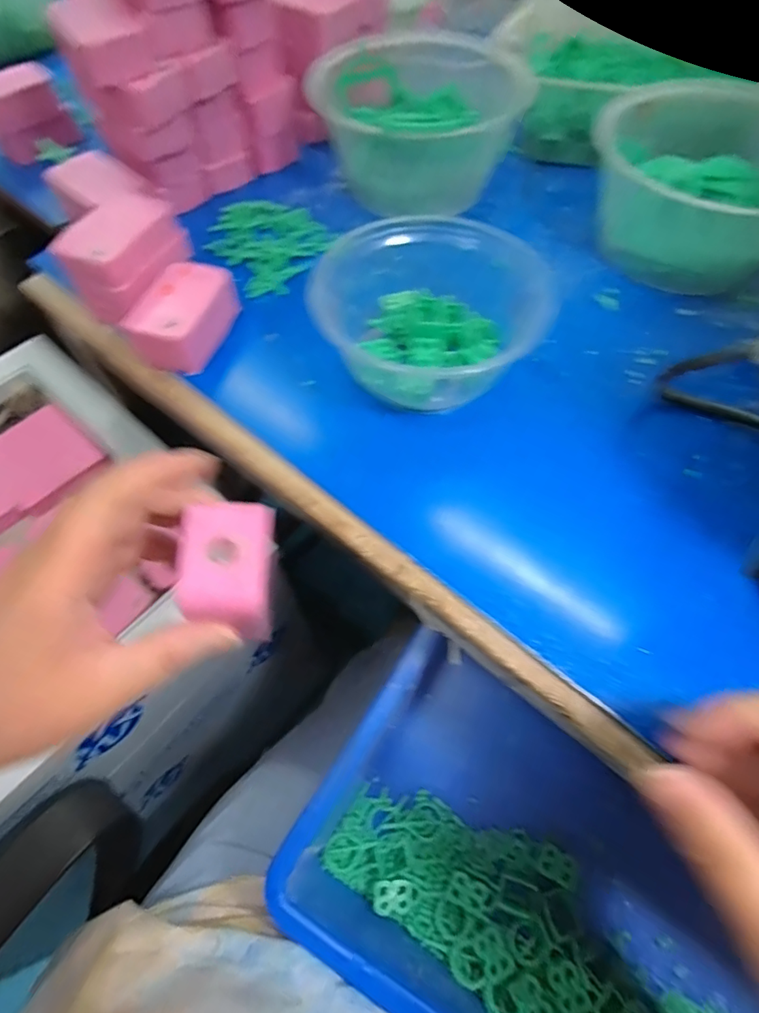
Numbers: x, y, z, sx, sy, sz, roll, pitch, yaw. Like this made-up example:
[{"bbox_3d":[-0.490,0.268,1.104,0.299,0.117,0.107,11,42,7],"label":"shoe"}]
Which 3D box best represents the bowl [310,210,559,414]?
[{"bbox_3d":[0.034,-0.134,0.326,0.136,0.065,0.124,0,62,1],"label":"bowl"}]

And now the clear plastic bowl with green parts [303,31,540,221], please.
[{"bbox_3d":[0.039,-0.318,0.416,0.134,0.083,0.136,0,62,1],"label":"clear plastic bowl with green parts"}]

